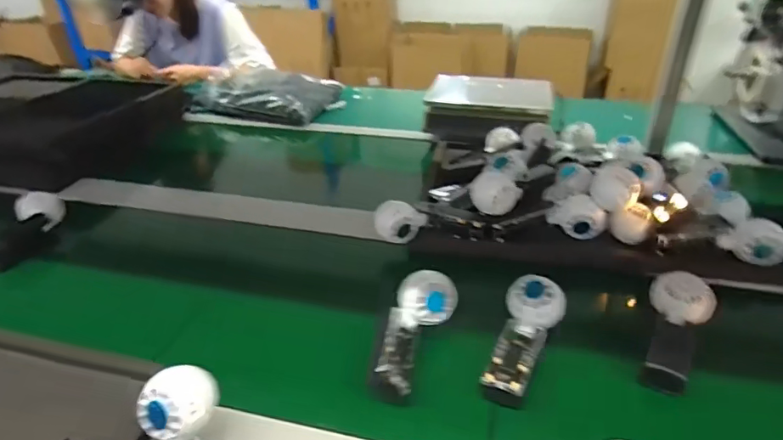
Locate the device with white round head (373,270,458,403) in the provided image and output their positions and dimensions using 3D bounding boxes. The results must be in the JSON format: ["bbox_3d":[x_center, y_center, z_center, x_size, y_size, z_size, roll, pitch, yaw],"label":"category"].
[{"bbox_3d":[0.025,0.132,0.562,0.064,0.039,0.160,10,49,21],"label":"device with white round head"}]

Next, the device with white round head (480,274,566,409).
[{"bbox_3d":[0.150,0.134,0.566,0.063,0.042,0.164,14,46,25],"label":"device with white round head"}]

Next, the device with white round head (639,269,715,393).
[{"bbox_3d":[0.338,0.137,0.581,0.070,0.070,0.167,15,51,27],"label":"device with white round head"}]

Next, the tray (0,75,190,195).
[{"bbox_3d":[-0.900,-0.228,1.247,0.562,0.158,0.470,7,31,15],"label":"tray"}]

